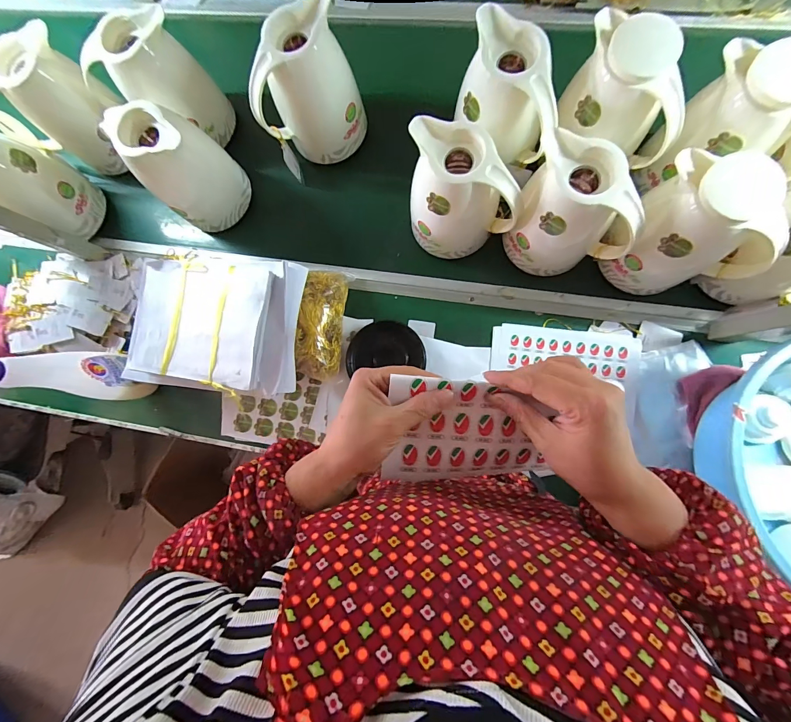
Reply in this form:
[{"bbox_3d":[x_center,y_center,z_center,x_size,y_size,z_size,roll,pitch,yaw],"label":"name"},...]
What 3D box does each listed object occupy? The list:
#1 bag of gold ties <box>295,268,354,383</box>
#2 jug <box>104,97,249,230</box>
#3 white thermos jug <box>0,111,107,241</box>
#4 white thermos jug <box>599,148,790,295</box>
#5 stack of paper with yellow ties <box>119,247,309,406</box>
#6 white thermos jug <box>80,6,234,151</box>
[{"bbox_3d":[-0.122,-0.065,0.602,0.067,0.063,0.185,10,87,8],"label":"bag of gold ties"},{"bbox_3d":[-0.332,-0.311,0.578,0.114,0.175,0.114,-22,84,5],"label":"jug"},{"bbox_3d":[-0.583,-0.300,0.553,0.132,0.164,0.126,31,90,8],"label":"white thermos jug"},{"bbox_3d":[0.416,-0.176,0.489,0.166,0.188,0.120,11,87,8],"label":"white thermos jug"},{"bbox_3d":[-0.286,-0.062,0.563,0.255,0.066,0.211,6,87,7],"label":"stack of paper with yellow ties"},{"bbox_3d":[-0.387,-0.452,0.594,0.143,0.176,0.107,-3,86,7],"label":"white thermos jug"}]

